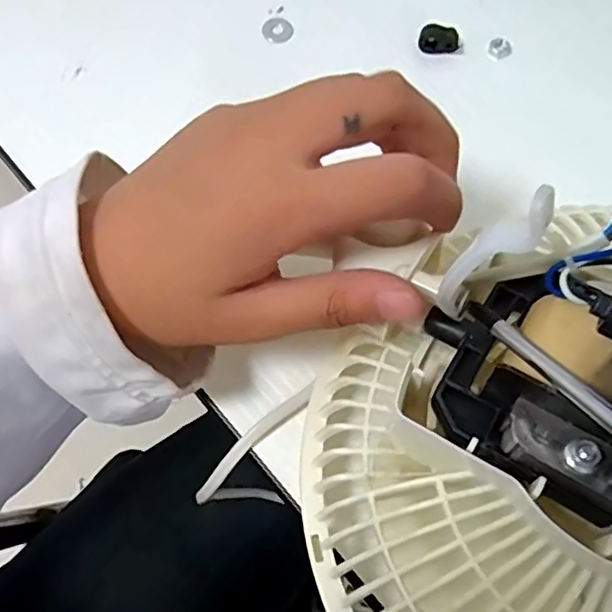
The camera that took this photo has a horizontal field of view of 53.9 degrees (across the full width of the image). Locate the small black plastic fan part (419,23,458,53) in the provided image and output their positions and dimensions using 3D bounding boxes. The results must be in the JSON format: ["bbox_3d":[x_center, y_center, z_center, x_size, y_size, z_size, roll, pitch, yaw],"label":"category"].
[{"bbox_3d":[0.068,-0.135,0.307,0.020,0.012,0.010,-6,69,-3],"label":"small black plastic fan part"}]

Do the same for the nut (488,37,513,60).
[{"bbox_3d":[0.100,-0.133,0.310,0.011,0.007,0.009,24,70,9],"label":"nut"}]

